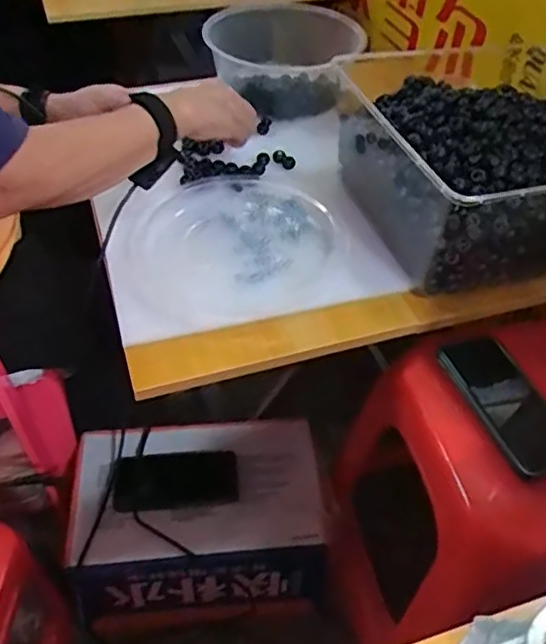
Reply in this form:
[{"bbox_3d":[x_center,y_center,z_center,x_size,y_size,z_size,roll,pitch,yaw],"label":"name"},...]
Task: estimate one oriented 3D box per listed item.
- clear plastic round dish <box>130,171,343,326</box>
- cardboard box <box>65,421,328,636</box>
[{"bbox_3d":[-0.045,-0.096,0.733,0.240,0.032,0.216,-9,49,-19],"label":"clear plastic round dish"},{"bbox_3d":[-0.101,0.283,0.893,0.325,0.170,0.217,-5,47,-6],"label":"cardboard box"}]

